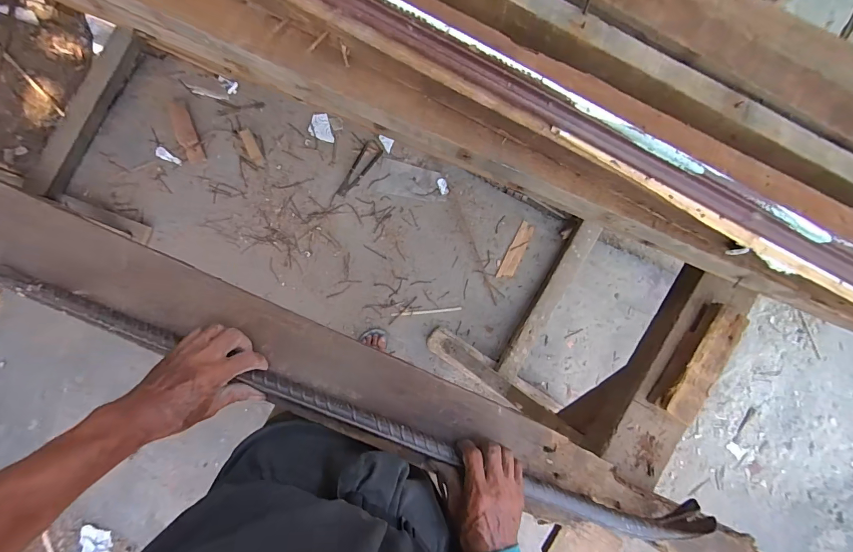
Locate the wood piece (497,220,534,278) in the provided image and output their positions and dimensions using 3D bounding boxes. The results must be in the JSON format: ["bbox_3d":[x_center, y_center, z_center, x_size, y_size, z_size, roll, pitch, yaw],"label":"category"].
[{"bbox_3d":[0.330,-0.090,1.391,0.053,0.005,0.224,28,82,-4],"label":"wood piece"}]

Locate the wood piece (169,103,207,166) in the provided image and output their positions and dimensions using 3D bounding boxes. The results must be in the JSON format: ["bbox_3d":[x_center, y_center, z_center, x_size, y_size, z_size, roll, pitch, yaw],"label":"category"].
[{"bbox_3d":[-0.813,-0.486,1.293,0.063,0.016,0.226,-23,88,-8],"label":"wood piece"}]

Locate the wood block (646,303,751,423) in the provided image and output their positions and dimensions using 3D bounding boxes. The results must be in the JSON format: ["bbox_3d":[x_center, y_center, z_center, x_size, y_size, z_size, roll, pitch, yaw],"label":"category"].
[{"bbox_3d":[0.435,0.134,0.605,0.055,0.043,0.197,39,83,-2],"label":"wood block"}]

